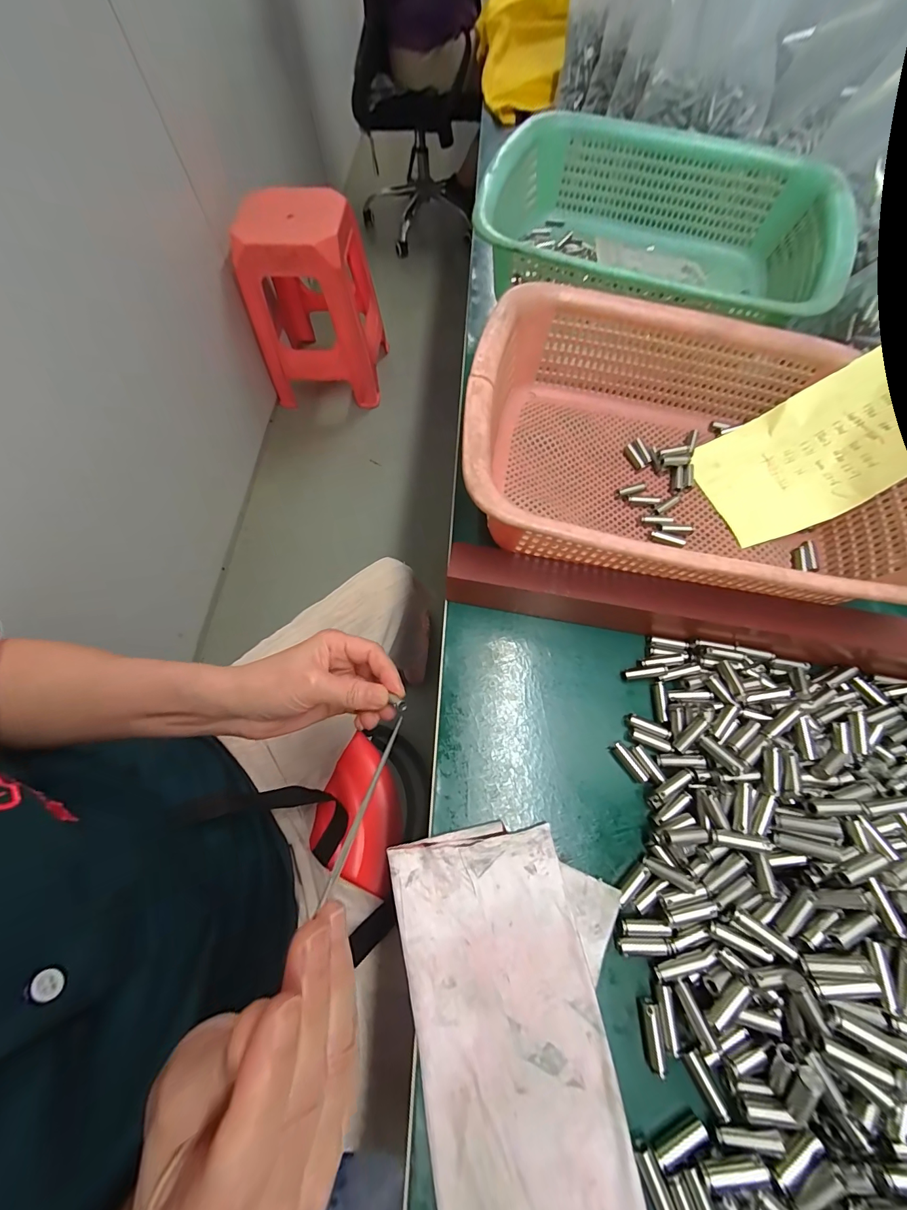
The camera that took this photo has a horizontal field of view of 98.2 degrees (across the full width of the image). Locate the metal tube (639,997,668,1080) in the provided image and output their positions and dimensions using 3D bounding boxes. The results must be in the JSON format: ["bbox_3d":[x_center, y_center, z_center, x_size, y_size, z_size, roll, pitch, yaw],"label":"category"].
[{"bbox_3d":[0.093,0.201,0.184,0.008,0.008,0.025,-2,67,-1],"label":"metal tube"}]

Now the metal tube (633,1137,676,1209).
[{"bbox_3d":[0.084,0.241,0.163,0.008,0.007,0.025,-19,68,-8],"label":"metal tube"}]

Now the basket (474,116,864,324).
[{"bbox_3d":[0.175,-0.338,0.360,0.289,0.072,0.221,19,68,8],"label":"basket"}]

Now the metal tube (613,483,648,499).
[{"bbox_3d":[0.143,-0.092,0.315,0.026,0.005,0.007,-12,66,-6],"label":"metal tube"}]

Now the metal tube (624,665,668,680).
[{"bbox_3d":[0.124,0.044,0.253,0.026,0.005,0.007,-10,65,14],"label":"metal tube"}]

